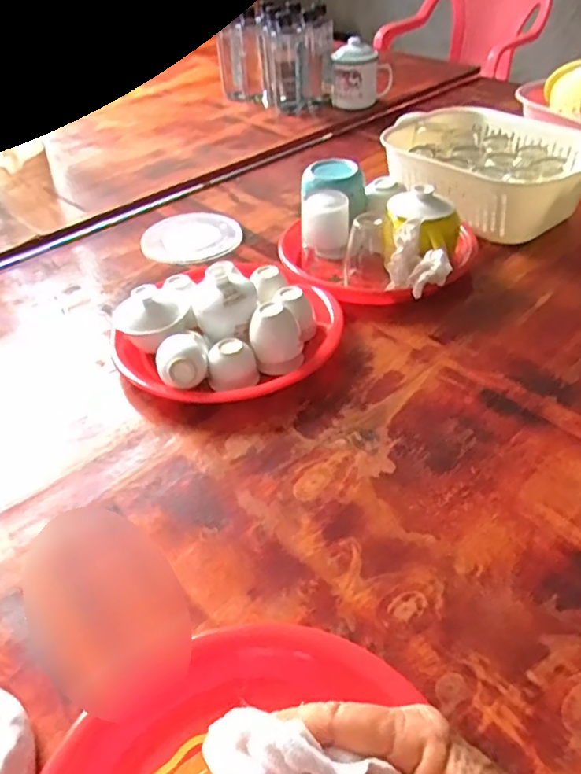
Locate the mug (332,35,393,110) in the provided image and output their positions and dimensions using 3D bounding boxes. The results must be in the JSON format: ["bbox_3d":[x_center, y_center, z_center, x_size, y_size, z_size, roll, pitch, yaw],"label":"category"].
[{"bbox_3d":[0.137,-0.610,1.198,0.093,0.126,0.091,19,46,23],"label":"mug"}]

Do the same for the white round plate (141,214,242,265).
[{"bbox_3d":[-0.147,-0.217,0.893,0.143,0.016,0.116,6,43,10],"label":"white round plate"}]

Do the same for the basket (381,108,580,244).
[{"bbox_3d":[0.286,-0.318,0.913,0.223,0.099,0.285,-26,46,-24],"label":"basket"}]

